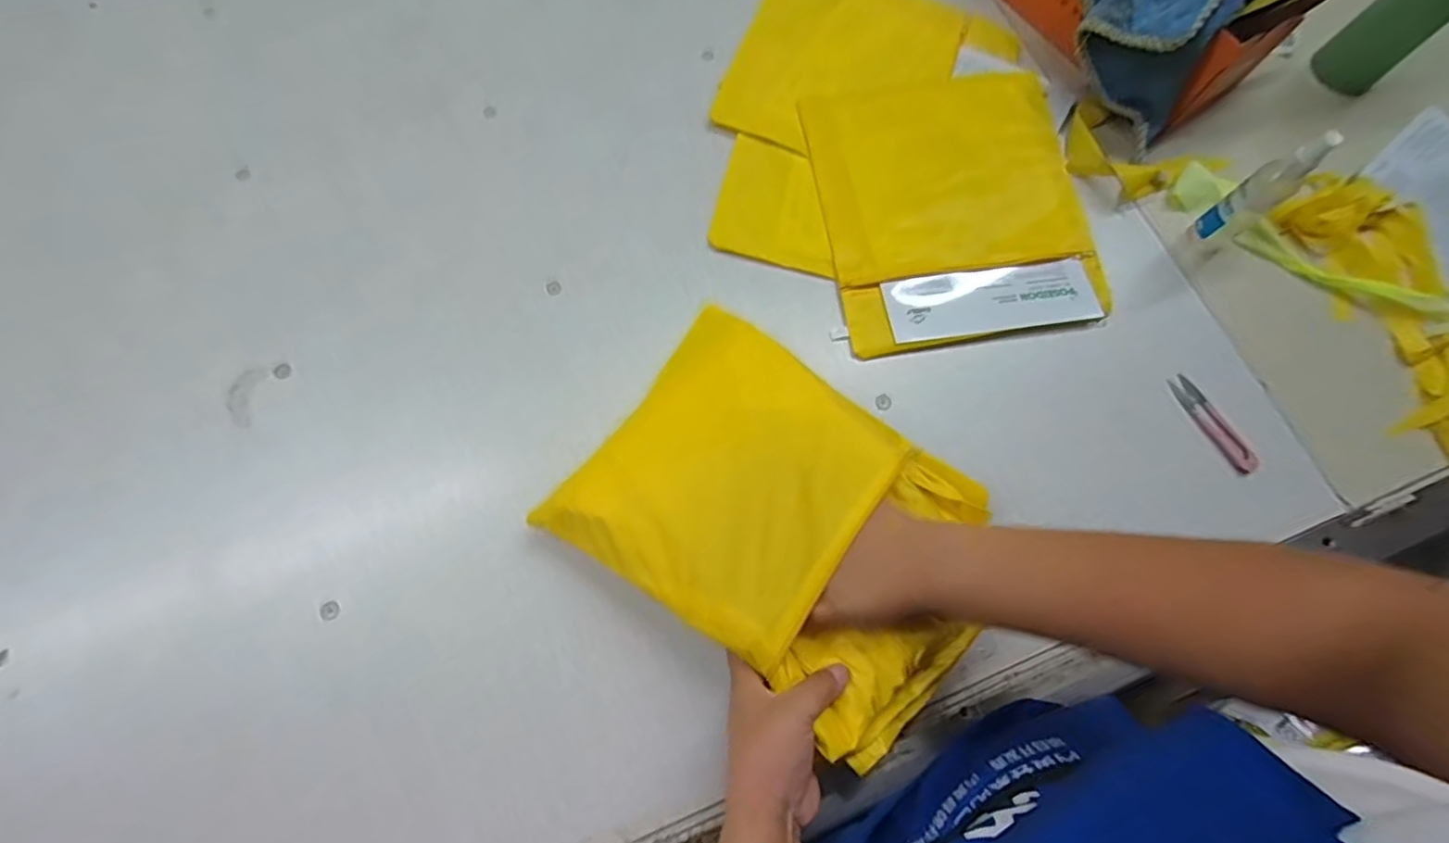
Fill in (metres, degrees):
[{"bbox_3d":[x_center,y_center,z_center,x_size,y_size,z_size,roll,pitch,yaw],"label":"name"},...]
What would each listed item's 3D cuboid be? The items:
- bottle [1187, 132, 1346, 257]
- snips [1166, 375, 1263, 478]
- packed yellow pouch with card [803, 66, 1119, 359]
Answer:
[{"bbox_3d":[0.496,-0.207,0.588,0.038,0.144,0.038,-37,77,-12],"label":"bottle"},{"bbox_3d":[0.455,0.002,0.581,0.023,0.008,0.102,-27,75,-10],"label":"snips"},{"bbox_3d":[0.229,-0.220,0.617,0.260,0.030,0.287,-8,73,-4],"label":"packed yellow pouch with card"}]

